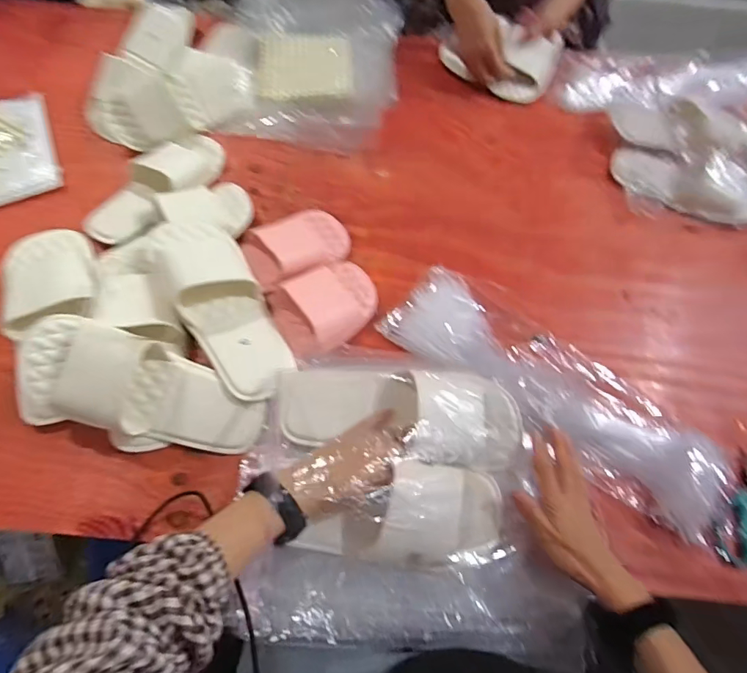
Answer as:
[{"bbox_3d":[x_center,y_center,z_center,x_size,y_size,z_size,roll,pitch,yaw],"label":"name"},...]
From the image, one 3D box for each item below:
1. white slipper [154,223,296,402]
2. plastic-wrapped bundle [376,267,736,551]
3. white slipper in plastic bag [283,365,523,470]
[{"bbox_3d":[-0.195,-0.041,0.592,0.107,0.058,0.271,-25,70,-13],"label":"white slipper"},{"bbox_3d":[0.236,0.063,0.587,0.454,0.030,0.150,33,69,11],"label":"plastic-wrapped bundle"},{"bbox_3d":[0.033,0.087,0.541,0.281,0.071,0.117,7,66,9],"label":"white slipper in plastic bag"}]

